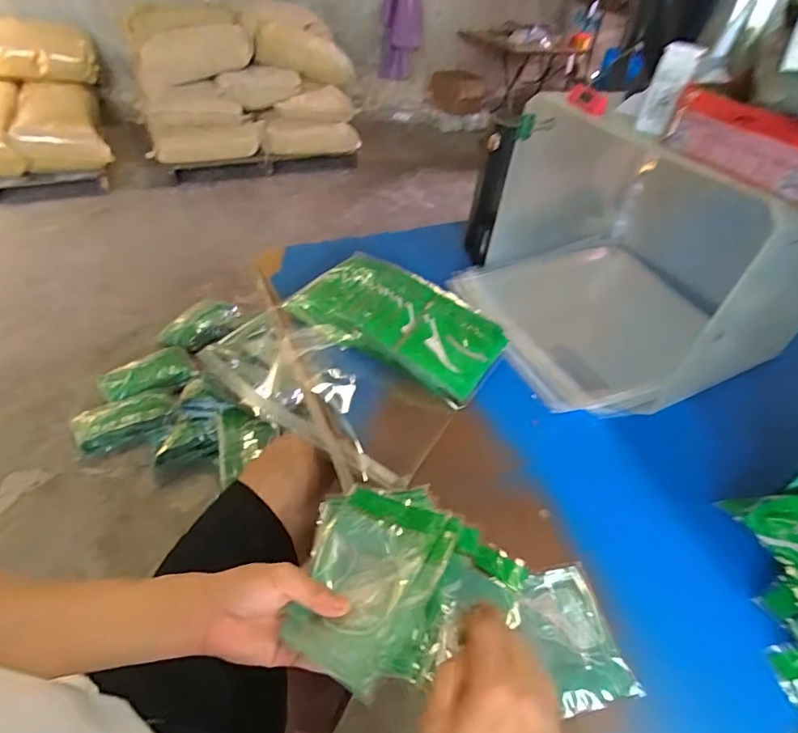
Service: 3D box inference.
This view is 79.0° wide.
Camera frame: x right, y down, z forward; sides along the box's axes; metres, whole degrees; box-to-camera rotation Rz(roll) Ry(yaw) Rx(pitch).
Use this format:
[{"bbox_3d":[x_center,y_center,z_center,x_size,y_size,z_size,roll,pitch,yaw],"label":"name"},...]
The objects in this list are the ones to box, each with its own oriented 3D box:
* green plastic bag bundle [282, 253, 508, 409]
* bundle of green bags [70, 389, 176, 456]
[{"bbox_3d":[-0.004,-0.066,0.669,0.286,0.050,0.151,24,45,19],"label":"green plastic bag bundle"},{"bbox_3d":[-0.792,0.155,1.402,0.279,0.061,0.173,-10,45,-17],"label":"bundle of green bags"}]

